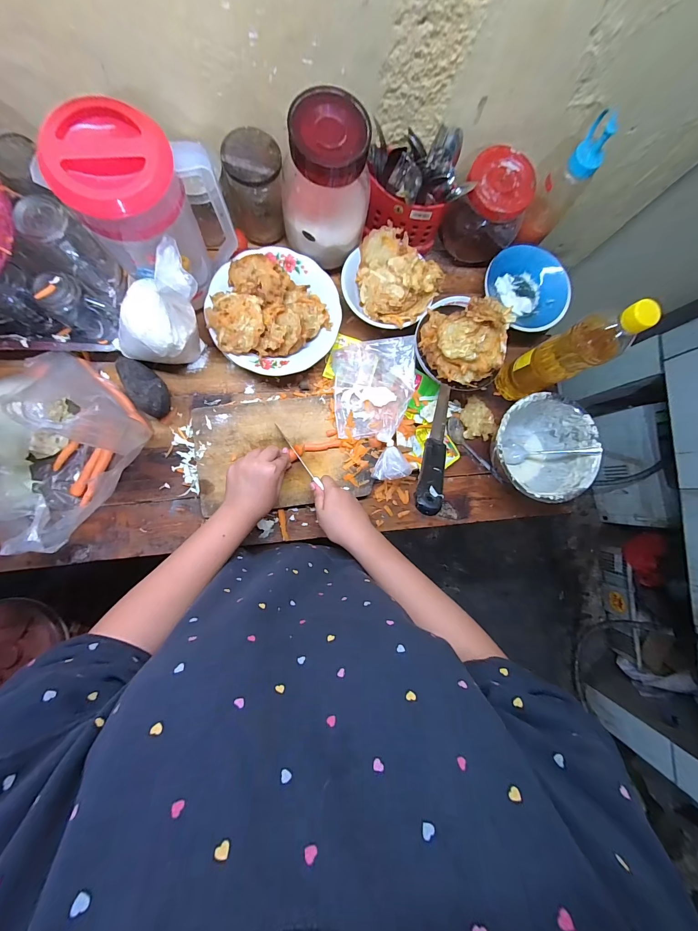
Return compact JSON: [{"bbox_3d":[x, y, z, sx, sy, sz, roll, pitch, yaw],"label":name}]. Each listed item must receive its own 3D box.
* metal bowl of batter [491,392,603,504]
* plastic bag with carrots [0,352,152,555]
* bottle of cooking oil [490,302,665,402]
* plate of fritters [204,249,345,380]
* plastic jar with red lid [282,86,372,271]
[{"bbox_3d":[0.314,-0.026,0.574,0.168,0.097,0.161,1,85,-7],"label":"metal bowl of batter"},{"bbox_3d":[-0.422,-0.026,0.472,0.174,0.100,0.247,27,82,-5],"label":"plastic bag with carrots"},{"bbox_3d":[0.322,-0.164,0.492,0.069,0.253,0.064,-26,89,-9],"label":"bottle of cooking oil"},{"bbox_3d":[-0.120,-0.251,0.541,0.201,0.056,0.203,1,85,-7],"label":"plate of fritters"},{"bbox_3d":[-0.030,-0.395,0.476,0.118,0.146,0.118,17,83,-6],"label":"plastic jar with red lid"}]

